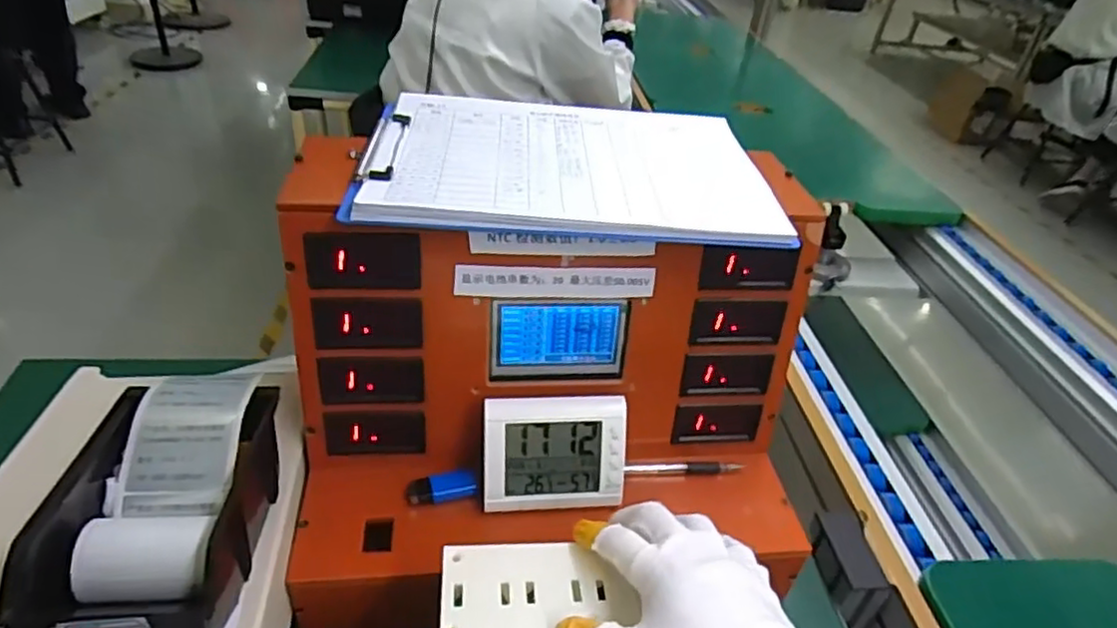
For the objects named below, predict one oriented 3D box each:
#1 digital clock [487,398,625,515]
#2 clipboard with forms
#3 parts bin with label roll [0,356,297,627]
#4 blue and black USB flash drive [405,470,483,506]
[{"bbox_3d":[-0.004,0.111,0.528,0.111,0.092,0.022,2,10,-9],"label":"digital clock"},{"bbox_3d":[0.005,-0.122,0.533,0.303,0.021,0.219,4,36,-5],"label":"clipboard with forms"},{"bbox_3d":[-0.250,0.118,0.435,0.105,0.064,0.202,2,37,-7],"label":"parts bin with label roll"},{"bbox_3d":[-0.092,0.139,0.536,0.057,0.011,0.025,-1,37,-12],"label":"blue and black USB flash drive"}]

